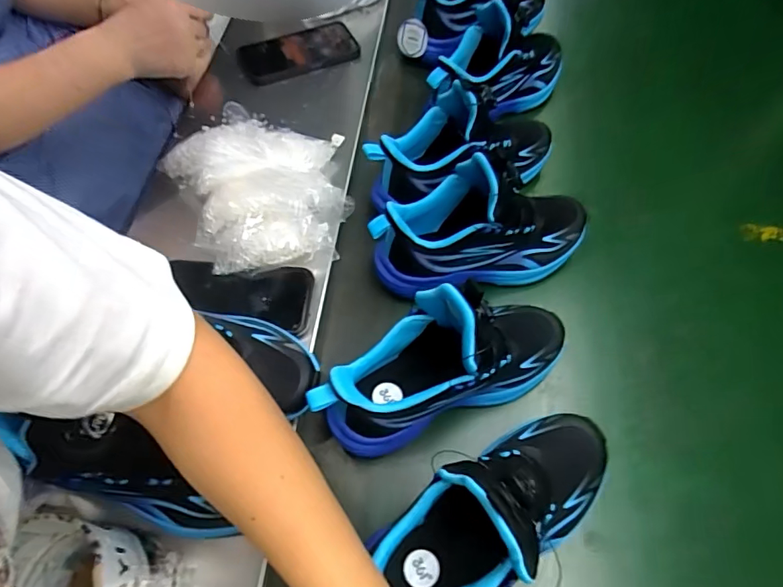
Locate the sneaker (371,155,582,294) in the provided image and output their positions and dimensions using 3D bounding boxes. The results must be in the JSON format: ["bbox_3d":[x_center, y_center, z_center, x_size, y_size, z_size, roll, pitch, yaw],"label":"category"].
[{"bbox_3d":[0.099,-0.071,0.508,0.238,0.127,0.091,-6,62,-7],"label":"sneaker"}]

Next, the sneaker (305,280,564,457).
[{"bbox_3d":[0.049,0.057,0.427,0.241,0.139,0.091,-20,65,-13],"label":"sneaker"}]

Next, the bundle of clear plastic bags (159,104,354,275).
[{"bbox_3d":[-0.142,-0.111,0.552,0.186,0.075,0.186,1,62,-3],"label":"bundle of clear plastic bags"}]

